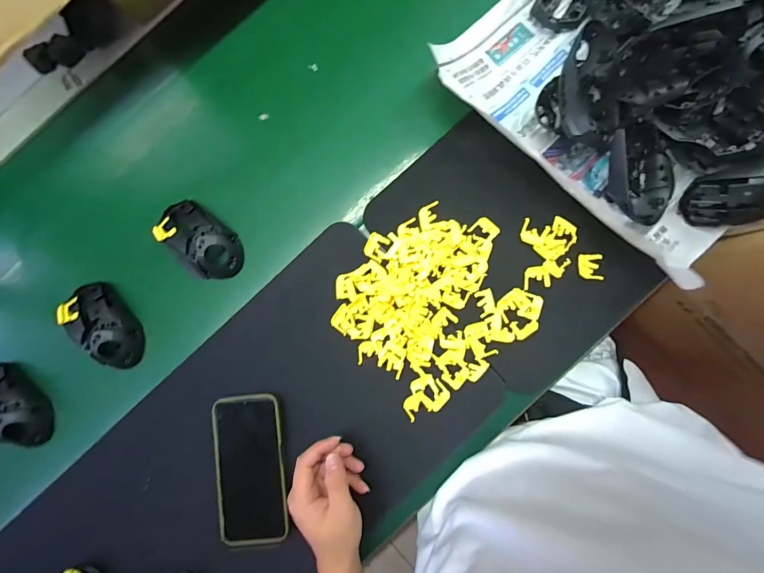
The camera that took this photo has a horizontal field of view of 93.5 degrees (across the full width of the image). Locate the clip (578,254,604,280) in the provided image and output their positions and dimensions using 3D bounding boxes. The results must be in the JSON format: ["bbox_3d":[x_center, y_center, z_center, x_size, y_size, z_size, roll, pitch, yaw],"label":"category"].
[{"bbox_3d":[0.246,-0.023,0.421,0.027,0.005,0.029,2,87,3],"label":"clip"}]

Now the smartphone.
[{"bbox_3d":[-0.154,0.214,0.421,0.080,0.011,0.167,-7,87,3],"label":"smartphone"}]

